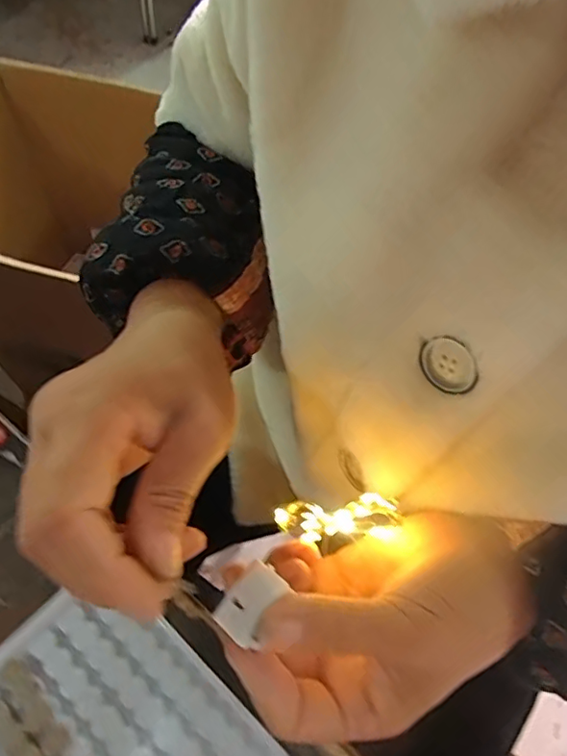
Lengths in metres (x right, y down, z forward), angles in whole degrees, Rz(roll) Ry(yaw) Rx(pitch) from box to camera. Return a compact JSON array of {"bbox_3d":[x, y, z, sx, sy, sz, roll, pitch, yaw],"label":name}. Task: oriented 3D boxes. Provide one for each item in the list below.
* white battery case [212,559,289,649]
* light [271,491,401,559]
[{"bbox_3d":[-0.011,0.084,0.208,0.020,0.012,0.025,12,62,44],"label":"white battery case"},{"bbox_3d":[0.023,0.063,0.248,0.054,0.012,0.020,-8,62,8],"label":"light"}]

